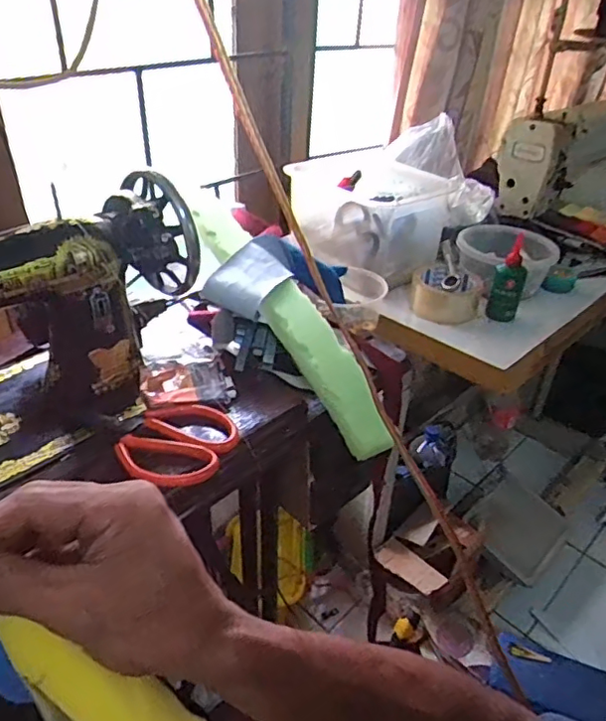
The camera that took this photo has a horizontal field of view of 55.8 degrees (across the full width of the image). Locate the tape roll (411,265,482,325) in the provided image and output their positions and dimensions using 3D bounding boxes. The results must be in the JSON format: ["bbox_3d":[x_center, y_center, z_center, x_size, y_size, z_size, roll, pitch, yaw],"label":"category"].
[{"bbox_3d":[0.211,-0.104,0.846,0.102,0.048,0.114,11,36,12],"label":"tape roll"}]

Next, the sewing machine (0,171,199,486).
[{"bbox_3d":[-0.292,-0.012,0.528,0.417,0.199,0.186,-21,42,-30],"label":"sewing machine"}]

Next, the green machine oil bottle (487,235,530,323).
[{"bbox_3d":[0.293,-0.111,0.810,0.046,0.110,0.034,18,38,20],"label":"green machine oil bottle"}]

